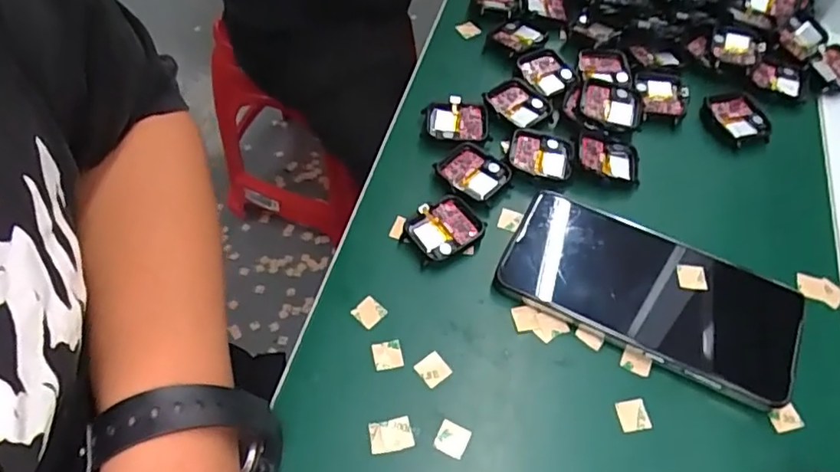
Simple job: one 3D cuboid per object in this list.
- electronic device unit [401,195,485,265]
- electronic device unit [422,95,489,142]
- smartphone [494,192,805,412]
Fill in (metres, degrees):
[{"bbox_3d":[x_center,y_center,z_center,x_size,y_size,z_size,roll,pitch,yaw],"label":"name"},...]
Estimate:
[{"bbox_3d":[0.014,-0.004,0.362,0.044,0.009,0.037,-36,66,-23],"label":"electronic device unit"},{"bbox_3d":[0.026,-0.080,0.406,0.044,0.009,0.033,7,57,2],"label":"electronic device unit"},{"bbox_3d":[0.130,0.030,0.339,0.159,0.011,0.077,24,64,16],"label":"smartphone"}]

